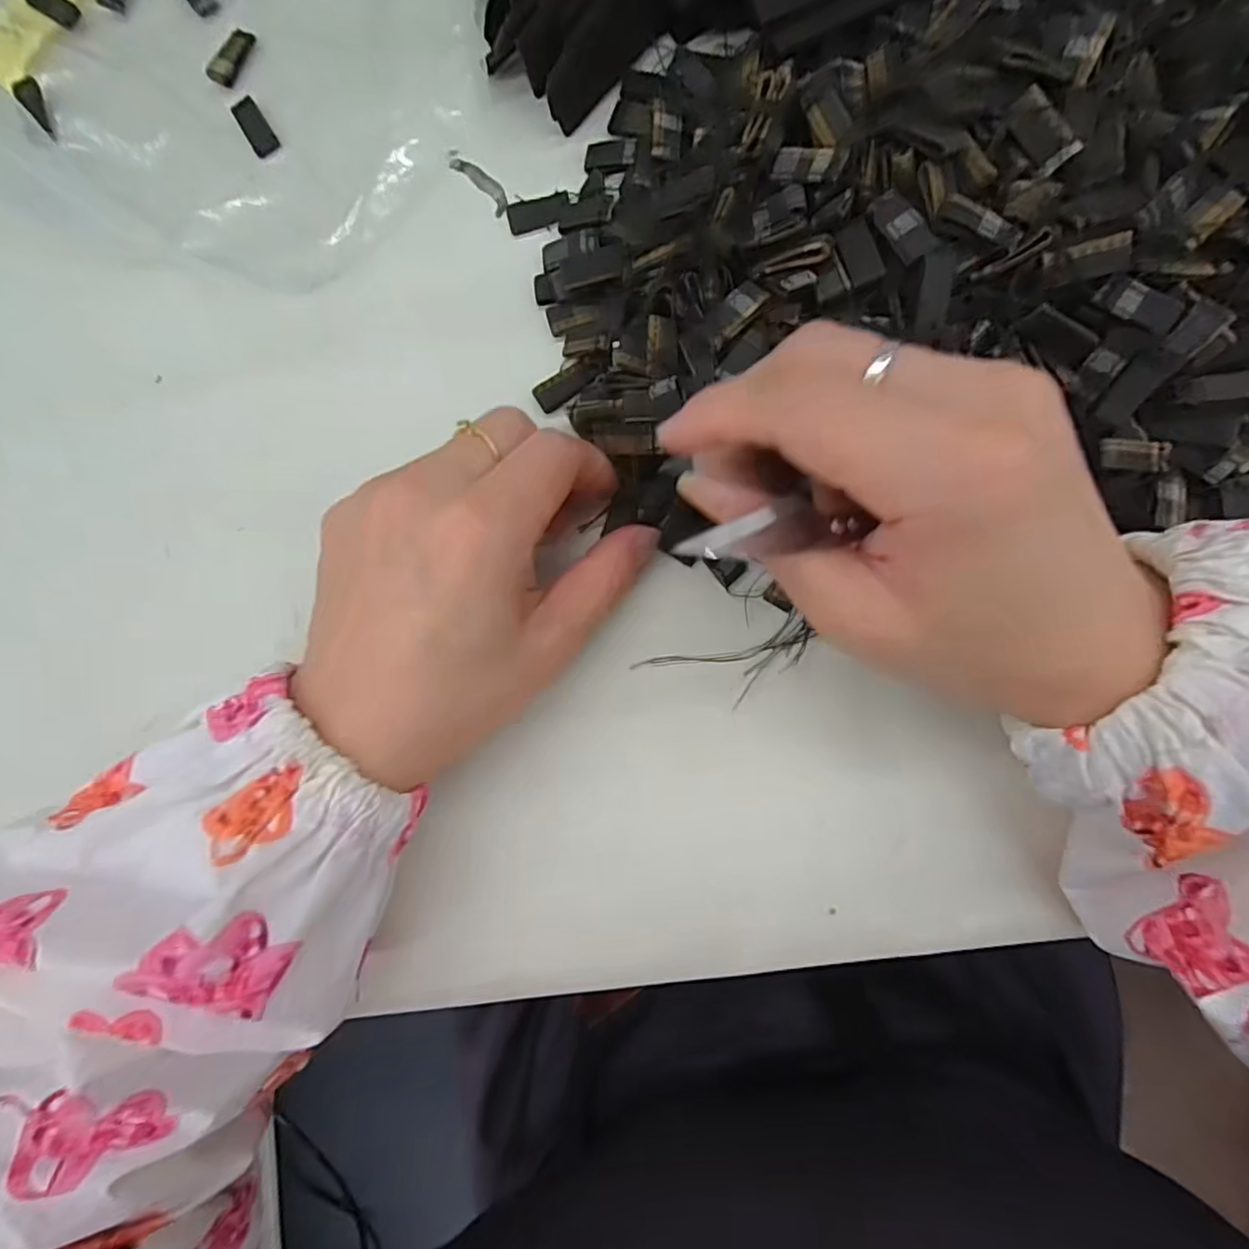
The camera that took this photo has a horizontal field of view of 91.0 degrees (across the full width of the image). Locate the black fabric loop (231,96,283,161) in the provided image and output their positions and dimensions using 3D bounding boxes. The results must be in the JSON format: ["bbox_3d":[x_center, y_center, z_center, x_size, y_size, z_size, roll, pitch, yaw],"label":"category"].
[{"bbox_3d":[-0.148,-0.200,0.245,0.010,0.004,0.026,-34,83,5],"label":"black fabric loop"}]

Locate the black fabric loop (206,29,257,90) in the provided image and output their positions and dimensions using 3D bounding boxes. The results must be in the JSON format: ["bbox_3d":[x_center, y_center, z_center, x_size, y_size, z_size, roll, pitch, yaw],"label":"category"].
[{"bbox_3d":[-0.158,-0.229,0.247,0.009,0.006,0.024,24,90,9],"label":"black fabric loop"}]

